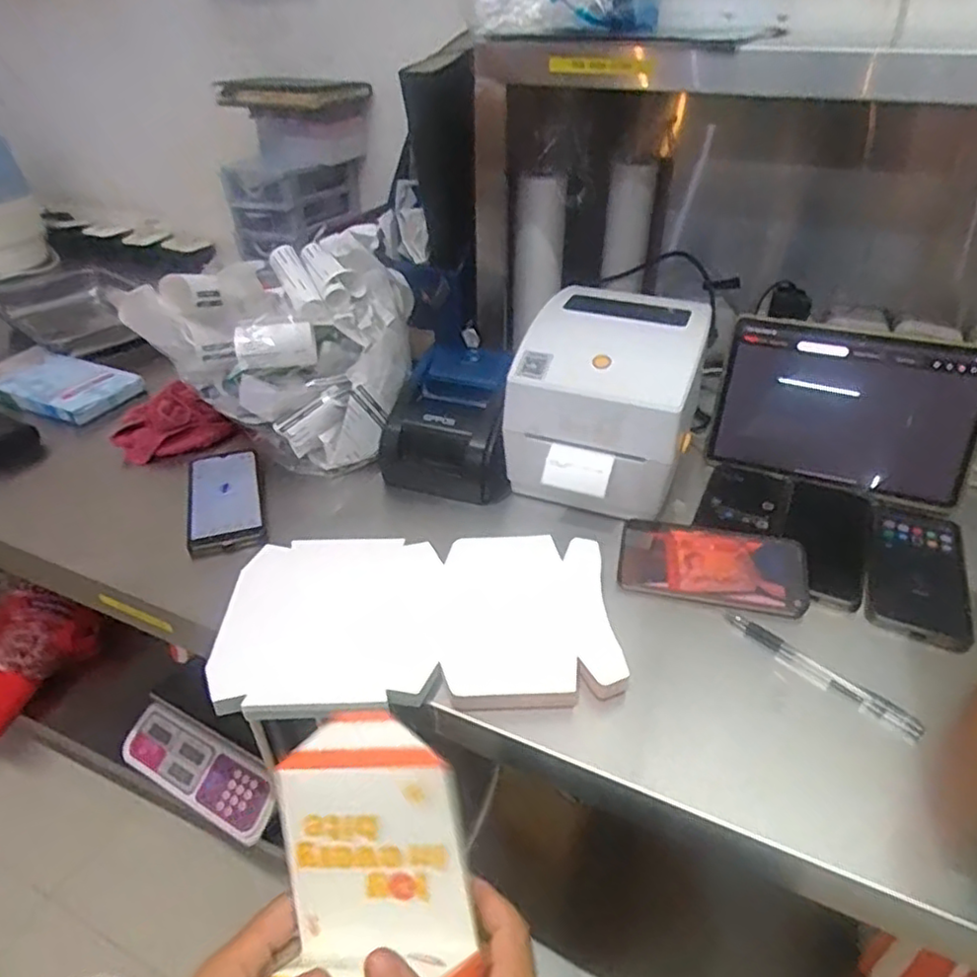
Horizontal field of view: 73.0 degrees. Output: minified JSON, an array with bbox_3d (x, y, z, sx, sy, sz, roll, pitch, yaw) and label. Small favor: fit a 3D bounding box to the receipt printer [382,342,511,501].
[{"bbox_3d":[-0.035,-0.076,0.736,0.139,0.105,0.142,9,37,13],"label":"receipt printer"}]

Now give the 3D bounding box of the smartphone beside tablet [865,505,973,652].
[{"bbox_3d":[0.400,0.077,0.615,0.077,0.016,0.171,18,40,23],"label":"smartphone beside tablet"}]

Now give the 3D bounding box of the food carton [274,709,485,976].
[{"bbox_3d":[-0.066,0.241,0.354,0.110,0.063,0.222,0,63,1],"label":"food carton"}]

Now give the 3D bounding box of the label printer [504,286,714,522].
[{"bbox_3d":[0.122,-0.095,0.694,0.170,0.147,0.216,12,38,17],"label":"label printer"}]

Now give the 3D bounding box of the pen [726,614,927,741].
[{"bbox_3d":[0.263,0.147,0.529,0.016,0.015,0.155,-28,44,-32],"label":"pen"}]

